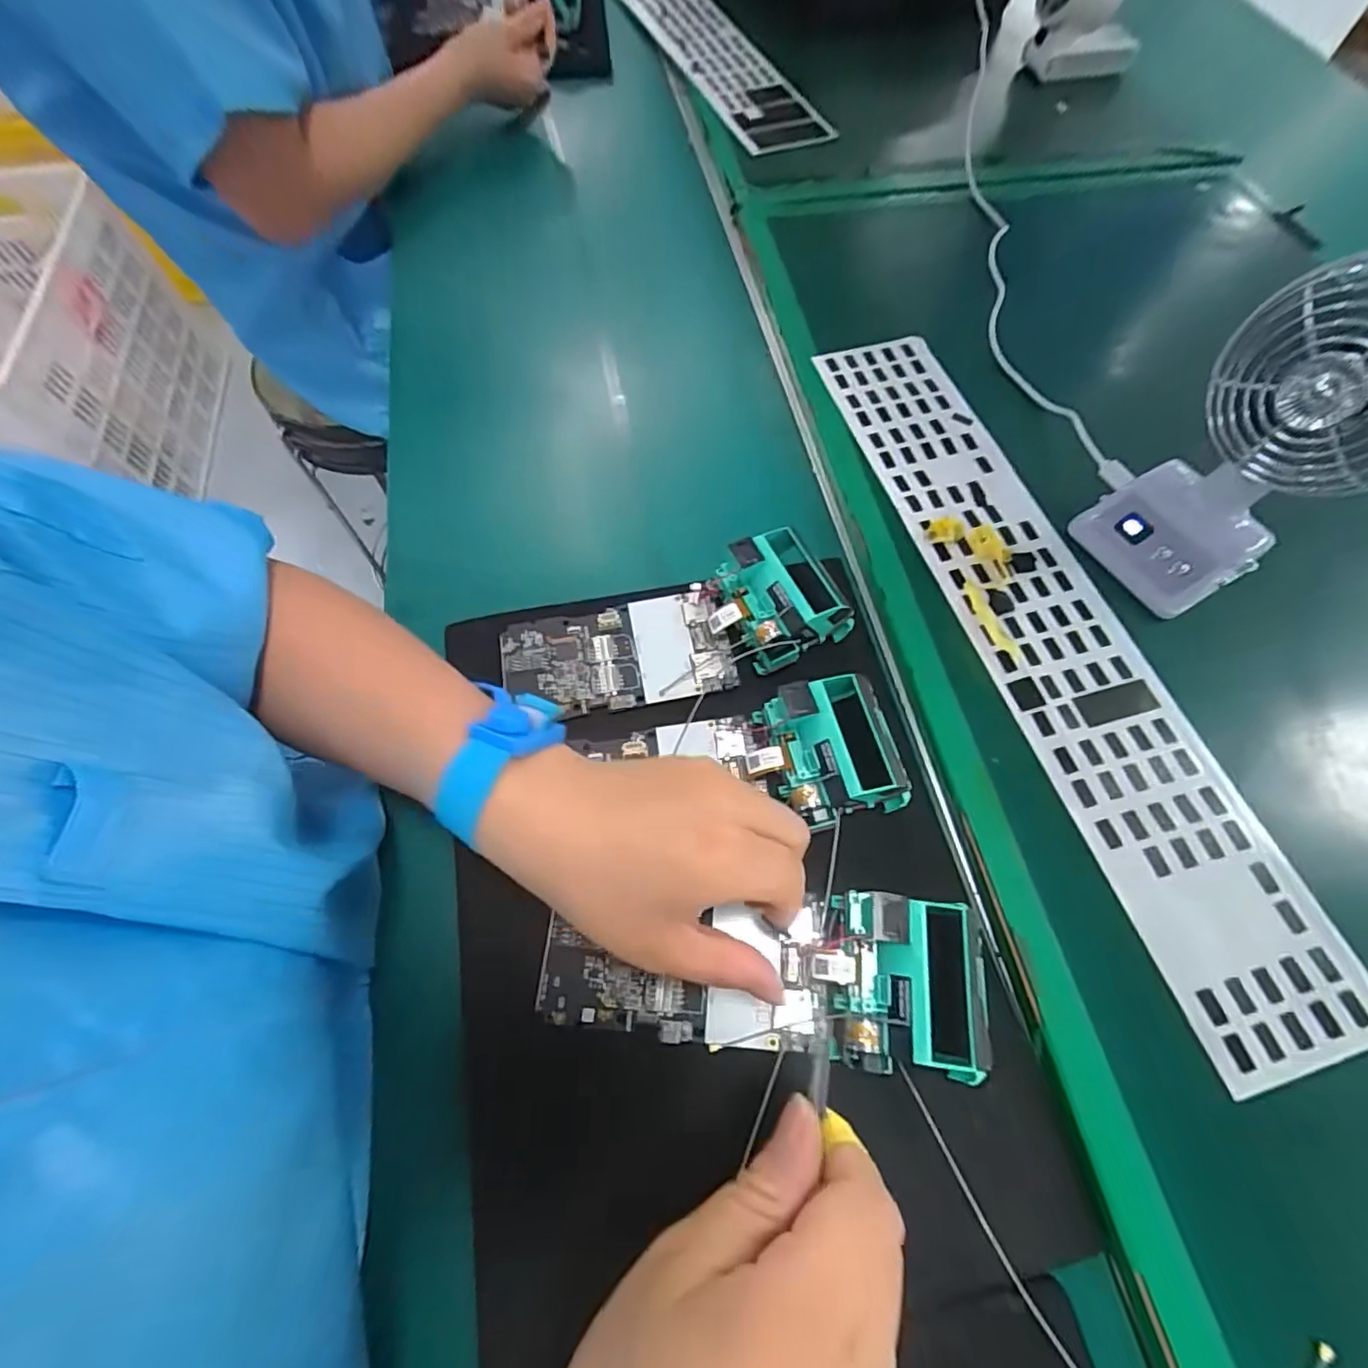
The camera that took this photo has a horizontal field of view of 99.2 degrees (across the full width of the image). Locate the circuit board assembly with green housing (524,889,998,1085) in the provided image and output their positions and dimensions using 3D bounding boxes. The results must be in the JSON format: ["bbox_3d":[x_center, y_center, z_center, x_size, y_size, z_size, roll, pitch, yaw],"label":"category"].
[{"bbox_3d":[0.030,0.134,0.260,0.191,0.033,0.067,-5,66,7],"label":"circuit board assembly with green housing"}]

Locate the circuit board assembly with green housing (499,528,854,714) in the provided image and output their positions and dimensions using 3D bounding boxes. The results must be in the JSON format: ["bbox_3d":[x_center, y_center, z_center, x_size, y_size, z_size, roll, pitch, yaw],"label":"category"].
[{"bbox_3d":[-0.006,-0.033,0.326,0.193,0.032,0.072,-14,66,-7],"label":"circuit board assembly with green housing"}]

